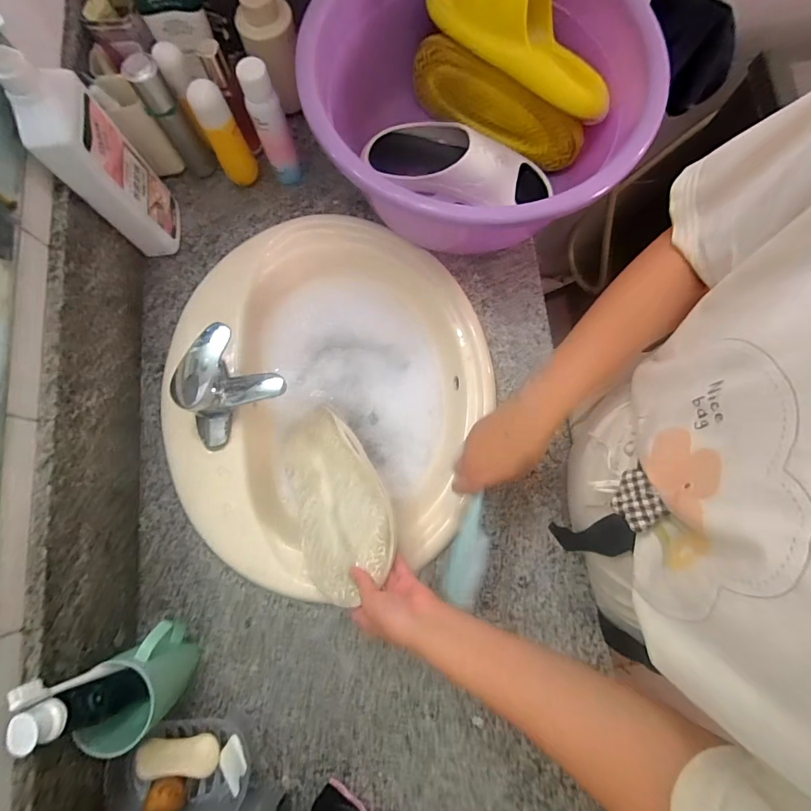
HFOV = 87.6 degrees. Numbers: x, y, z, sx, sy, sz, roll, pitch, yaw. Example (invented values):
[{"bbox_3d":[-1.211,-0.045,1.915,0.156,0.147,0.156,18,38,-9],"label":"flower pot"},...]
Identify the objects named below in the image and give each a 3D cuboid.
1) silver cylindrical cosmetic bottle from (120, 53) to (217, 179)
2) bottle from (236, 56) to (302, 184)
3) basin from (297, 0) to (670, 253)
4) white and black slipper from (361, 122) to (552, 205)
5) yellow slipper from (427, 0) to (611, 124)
[{"bbox_3d":[-0.325,-0.397,0.593,0.042,0.169,0.043,0,79,-1],"label":"silver cylindrical cosmetic bottle"},{"bbox_3d":[-0.182,-0.377,0.585,0.041,0.179,0.039,0,79,-1],"label":"bottle"},{"bbox_3d":[0.092,-0.382,0.572,0.418,0.201,0.402,0,79,-1],"label":"basin"},{"bbox_3d":[0.075,-0.342,0.600,0.276,0.078,0.114,12,79,2],"label":"white and black slipper"},{"bbox_3d":[0.152,-0.465,0.535,0.272,0.079,0.081,34,80,-7],"label":"yellow slipper"}]

